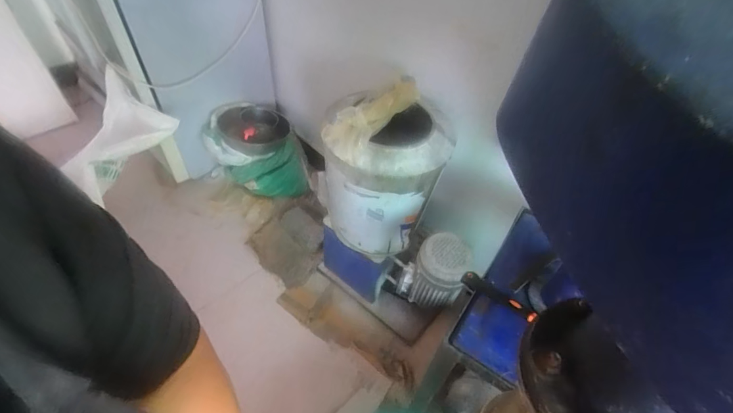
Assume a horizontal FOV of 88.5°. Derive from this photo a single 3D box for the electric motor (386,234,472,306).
[{"bbox_3d":[0.210,0.208,1.235,0.223,0.272,0.169,25,50,17],"label":"electric motor"}]

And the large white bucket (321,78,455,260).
[{"bbox_3d":[0.055,-0.071,1.105,0.302,0.482,0.304,19,49,12],"label":"large white bucket"}]

